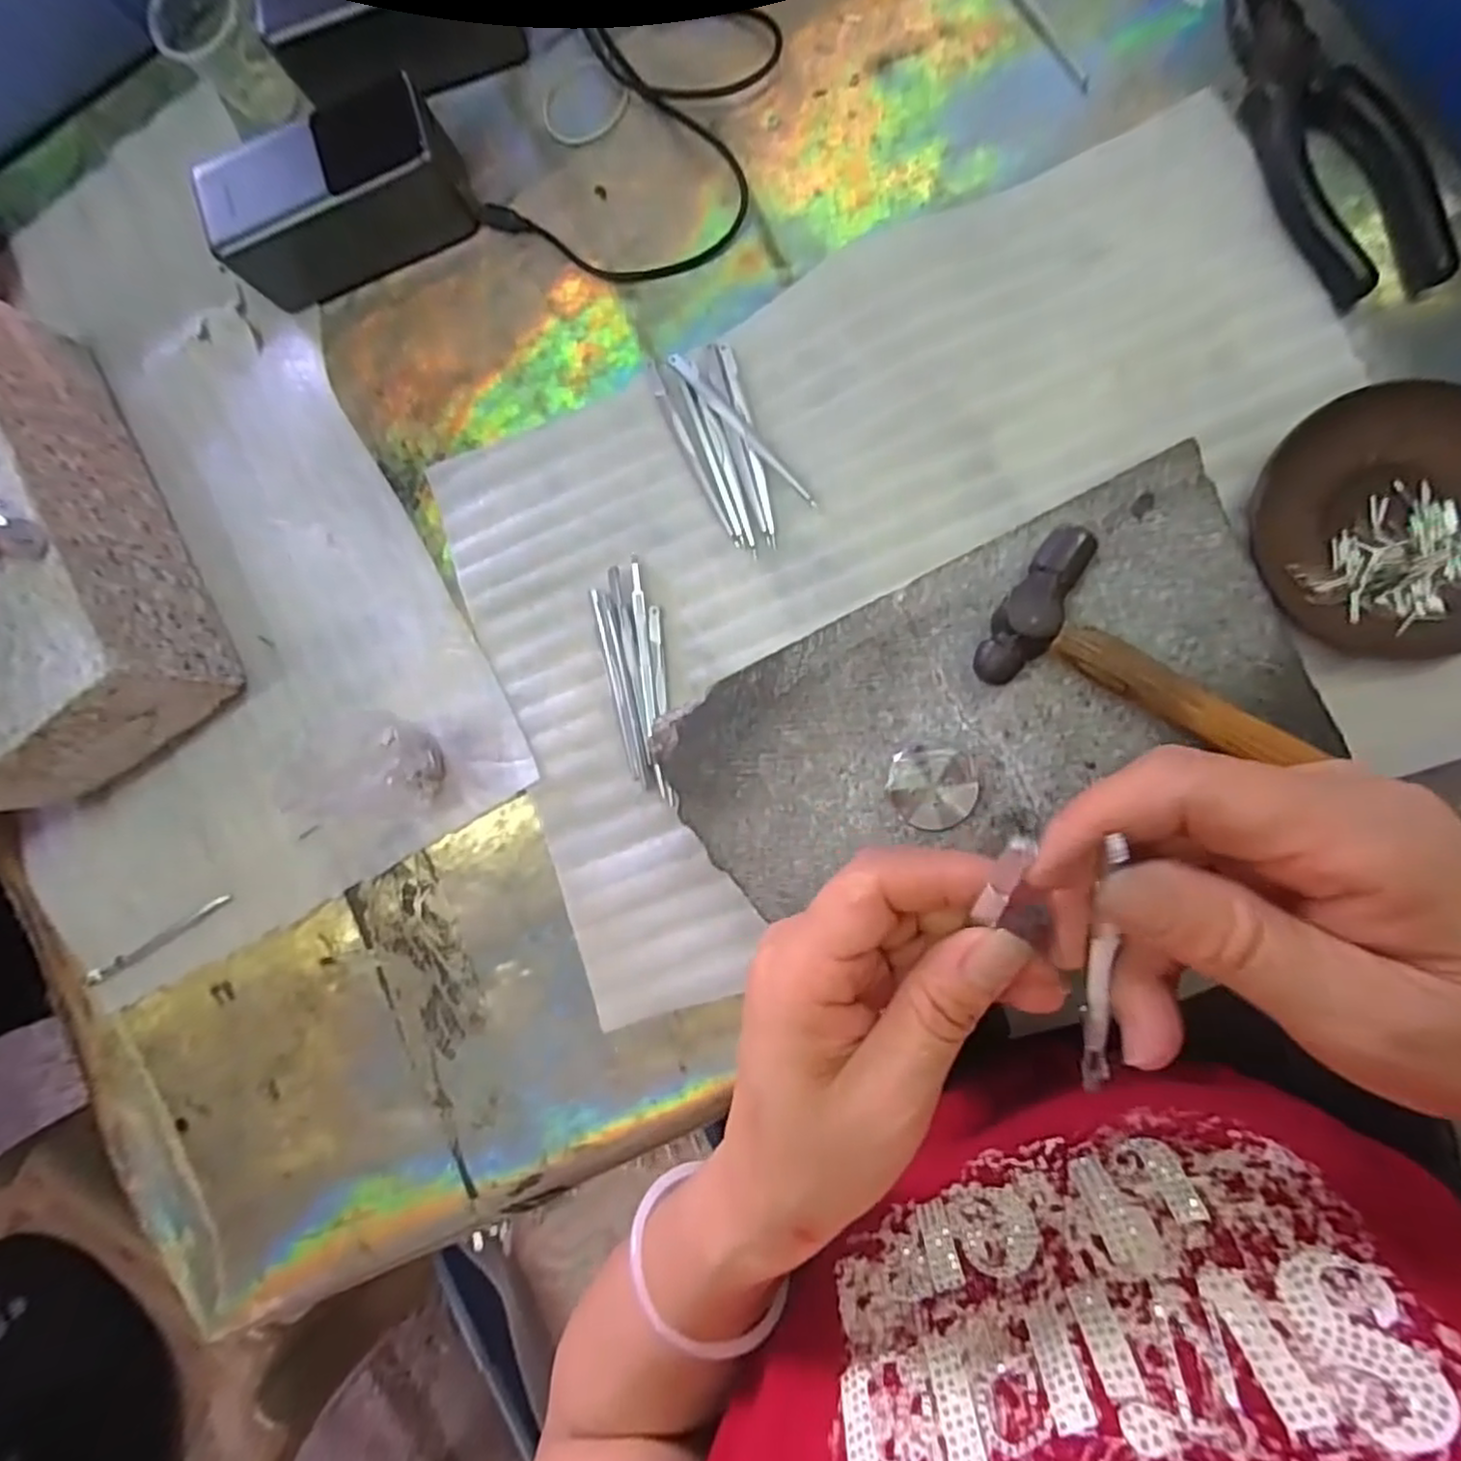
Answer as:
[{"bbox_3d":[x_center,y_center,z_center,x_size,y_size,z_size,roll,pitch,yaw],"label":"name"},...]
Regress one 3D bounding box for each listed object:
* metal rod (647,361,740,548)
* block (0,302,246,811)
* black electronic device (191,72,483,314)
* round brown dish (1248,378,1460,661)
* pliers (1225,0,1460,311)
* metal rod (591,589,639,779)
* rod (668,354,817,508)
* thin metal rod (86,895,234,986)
[{"bbox_3d":[-0.021,-0.145,0.353,0.007,0.004,0.109,-25,85,8],"label":"metal rod"},{"bbox_3d":[-0.399,-0.095,0.375,0.139,0.078,0.245,-31,85,7],"label":"block"},{"bbox_3d":[-0.210,-0.285,0.365,0.130,0.051,0.056,-19,86,8],"label":"black electronic device"},{"bbox_3d":[0.291,-0.089,0.293,0.108,0.014,0.114,0,89,9],"label":"round brown dish"},{"bbox_3d":[0.267,-0.269,0.304,0.049,0.018,0.163,-18,86,8],"label":"pliers"},{"bbox_3d":[-0.061,-0.025,0.357,0.005,0.004,0.101,-13,87,9],"label":"metal rod"},{"bbox_3d":[0.006,-0.155,0.347,0.008,0.004,0.109,-44,83,6],"label":"rod"},{"bbox_3d":[-0.331,0.121,0.394,0.101,0.009,0.008,-30,85,7],"label":"thin metal rod"}]

